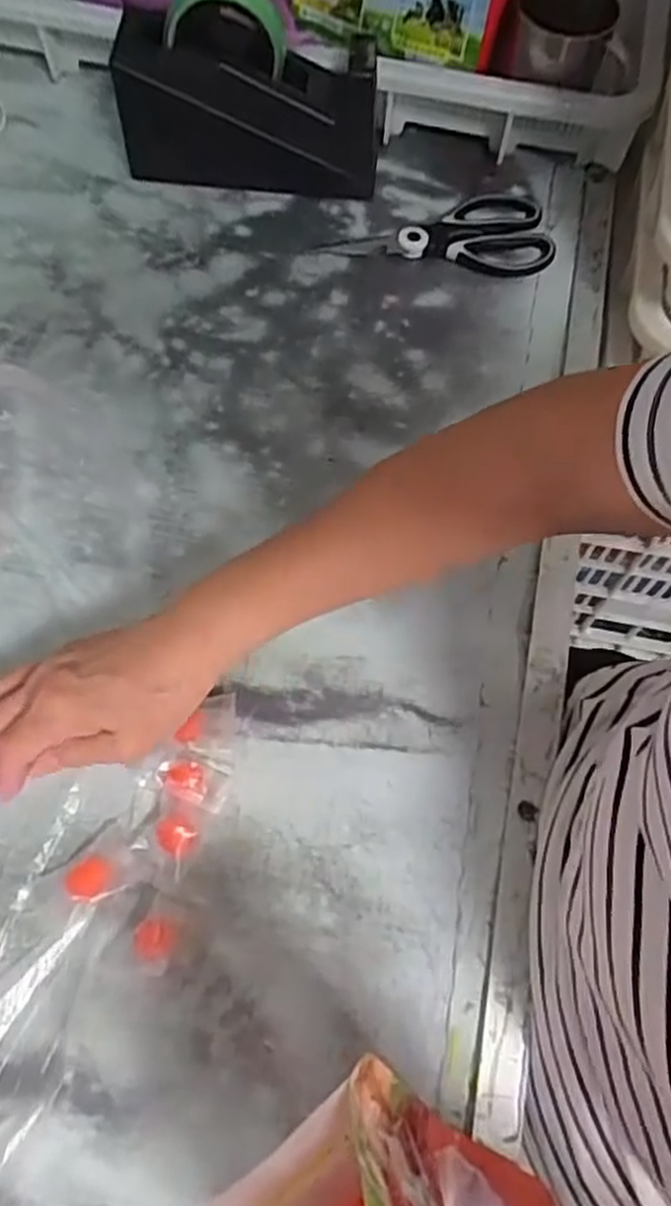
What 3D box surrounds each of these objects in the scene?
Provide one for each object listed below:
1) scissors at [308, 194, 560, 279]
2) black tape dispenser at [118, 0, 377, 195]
[{"bbox_3d":[0.082,-0.305,0.625,0.185,0.012,0.085,2,65,-2],"label":"scissors"},{"bbox_3d":[-0.067,-0.390,0.611,0.200,0.103,0.061,2,65,-2],"label":"black tape dispenser"}]

